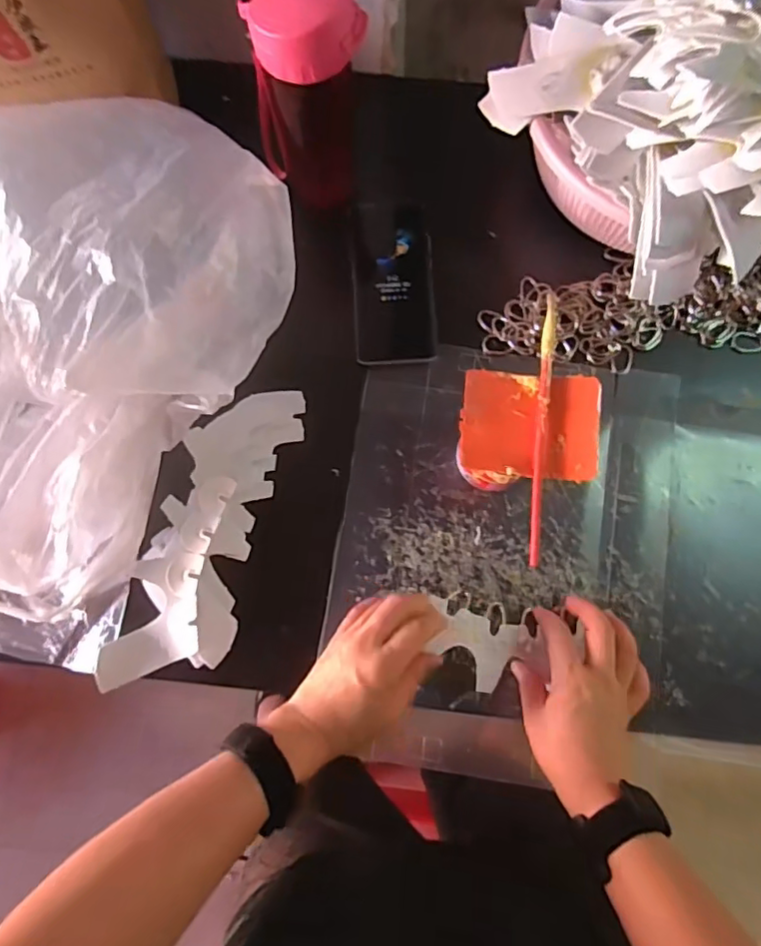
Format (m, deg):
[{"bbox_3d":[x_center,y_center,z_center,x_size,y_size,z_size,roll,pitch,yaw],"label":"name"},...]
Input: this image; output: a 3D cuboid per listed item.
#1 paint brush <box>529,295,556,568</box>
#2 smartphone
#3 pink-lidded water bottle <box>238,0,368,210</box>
[{"bbox_3d":[0.120,-0.034,0.423,0.009,0.012,0.201,6,80,3],"label":"paint brush"},{"bbox_3d":[0.012,-0.178,0.524,0.071,0.009,0.156,-2,79,1],"label":"smartphone"},{"bbox_3d":[-0.055,-0.291,0.457,0.086,0.183,0.072,-13,79,-1],"label":"pink-lidded water bottle"}]

